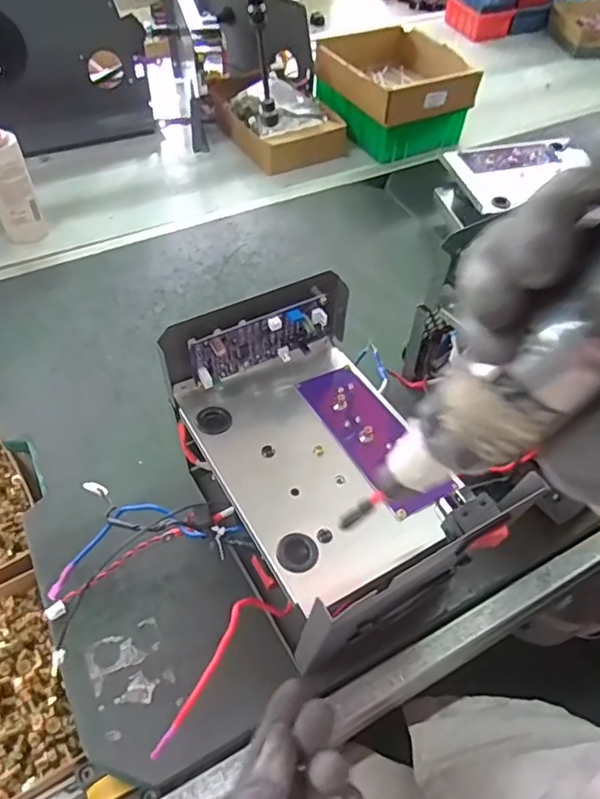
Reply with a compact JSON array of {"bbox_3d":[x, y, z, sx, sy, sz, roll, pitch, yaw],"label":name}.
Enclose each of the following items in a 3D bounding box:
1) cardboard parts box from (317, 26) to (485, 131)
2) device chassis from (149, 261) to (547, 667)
[{"bbox_3d":[0.150,-0.503,0.887,0.178,0.055,0.213,-23,56,-19],"label":"cardboard parts box"},{"bbox_3d":[0.021,0.022,0.403,0.178,0.081,0.220,-27,58,-21],"label":"device chassis"}]

